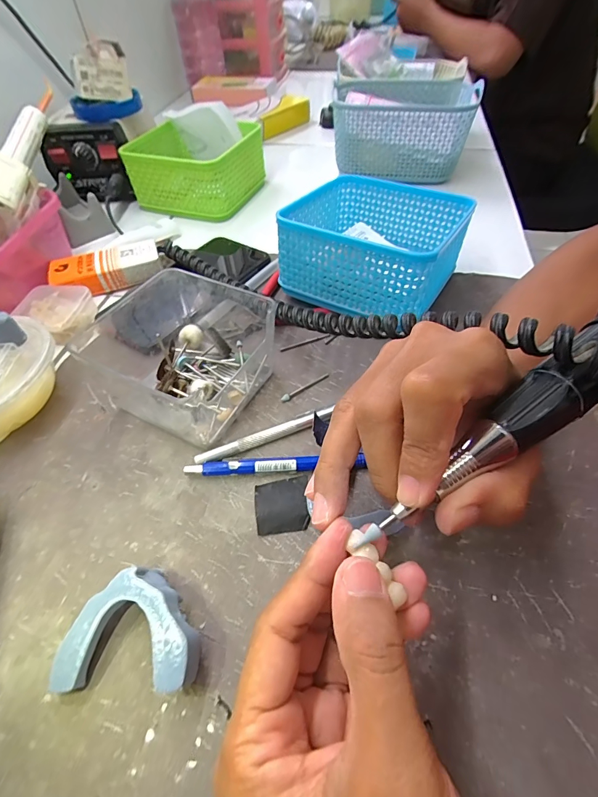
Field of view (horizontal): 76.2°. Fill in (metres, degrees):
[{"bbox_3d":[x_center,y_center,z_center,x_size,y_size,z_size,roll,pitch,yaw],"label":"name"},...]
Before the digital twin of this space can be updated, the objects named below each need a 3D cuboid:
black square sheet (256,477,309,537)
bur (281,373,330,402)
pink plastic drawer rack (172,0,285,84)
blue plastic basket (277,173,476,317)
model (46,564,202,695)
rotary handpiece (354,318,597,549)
[{"bbox_3d":[-0.010,0.062,0.223,0.030,0.004,0.032,-5,52,-3],"label":"black square sheet"},{"bbox_3d":[0.004,-0.009,0.278,0.042,0.004,0.006,-31,58,-21],"label":"bur"},{"bbox_3d":[-0.135,-0.772,0.764,0.180,0.208,0.178,5,52,7],"label":"pink plastic drawer rack"},{"bbox_3d":[0.063,-0.133,0.329,0.128,0.072,0.132,25,57,19],"label":"blue plastic basket"},{"bbox_3d":[-0.075,0.106,0.177,0.062,0.025,0.046,-1,52,1],"label":"model"},{"bbox_3d":[0.099,-0.004,0.150,0.188,0.023,0.025,-36,59,-7],"label":"rotary handpiece"}]

